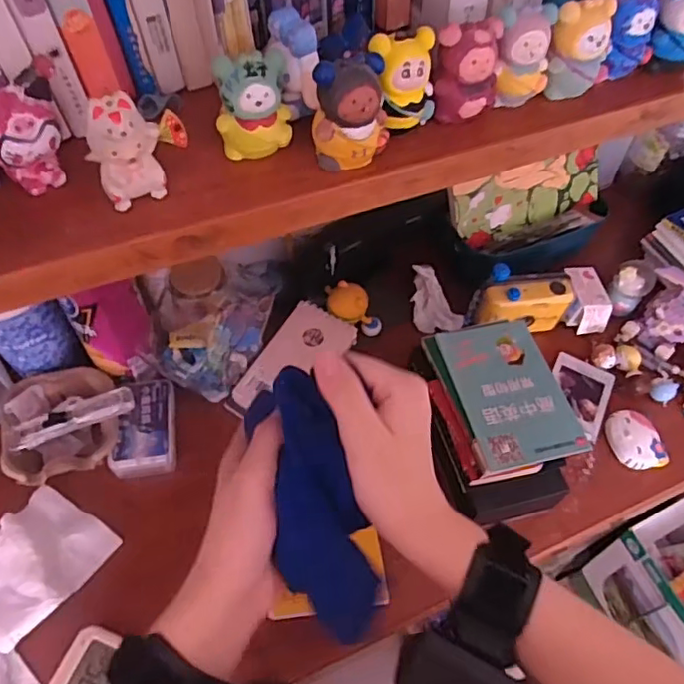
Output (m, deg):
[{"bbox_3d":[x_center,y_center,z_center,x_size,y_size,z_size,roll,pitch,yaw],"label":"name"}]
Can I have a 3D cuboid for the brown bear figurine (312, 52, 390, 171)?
[{"bbox_3d":[0.005,-0.118,0.311,0.038,0.050,0.030,-1,57,-5],"label":"brown bear figurine"}]

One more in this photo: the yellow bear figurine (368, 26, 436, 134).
[{"bbox_3d":[0.035,-0.140,0.324,0.037,0.045,0.027,-16,59,-14],"label":"yellow bear figurine"}]

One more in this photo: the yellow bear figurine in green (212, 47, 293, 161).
[{"bbox_3d":[-0.045,-0.122,0.311,0.039,0.048,0.025,-18,60,-15],"label":"yellow bear figurine in green"}]

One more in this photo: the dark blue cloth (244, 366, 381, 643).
[{"bbox_3d":[-0.014,0.101,0.342,0.050,0.032,0.164,-17,103,-13],"label":"dark blue cloth"}]

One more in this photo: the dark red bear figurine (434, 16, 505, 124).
[{"bbox_3d":[0.072,-0.151,0.333,0.036,0.047,0.026,-4,57,-7],"label":"dark red bear figurine"}]

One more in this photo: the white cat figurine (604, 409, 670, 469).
[{"bbox_3d":[0.311,0.103,0.631,0.048,0.017,0.063,-10,58,-11],"label":"white cat figurine"}]

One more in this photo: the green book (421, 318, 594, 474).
[{"bbox_3d":[0.153,0.043,0.554,0.105,0.017,0.147,-13,59,-12],"label":"green book"}]

